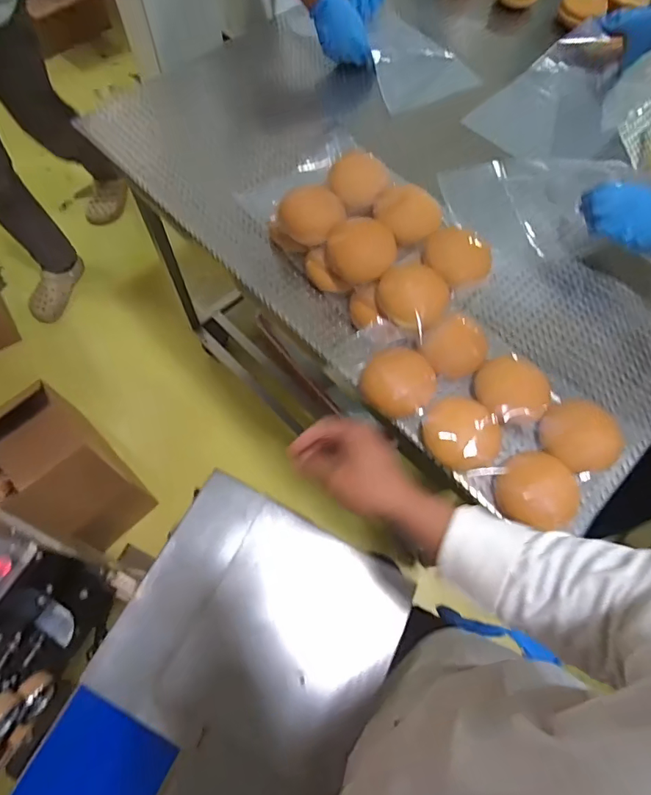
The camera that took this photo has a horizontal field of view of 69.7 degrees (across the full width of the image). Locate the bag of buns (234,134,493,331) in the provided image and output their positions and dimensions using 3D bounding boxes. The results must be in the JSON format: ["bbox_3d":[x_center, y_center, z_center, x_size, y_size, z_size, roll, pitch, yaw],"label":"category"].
[{"bbox_3d":[0.059,-0.261,0.705,0.214,0.095,0.376,-38,73,-17],"label":"bag of buns"}]

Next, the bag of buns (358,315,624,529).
[{"bbox_3d":[0.220,0.008,0.620,0.307,0.062,0.209,41,71,14],"label":"bag of buns"}]

